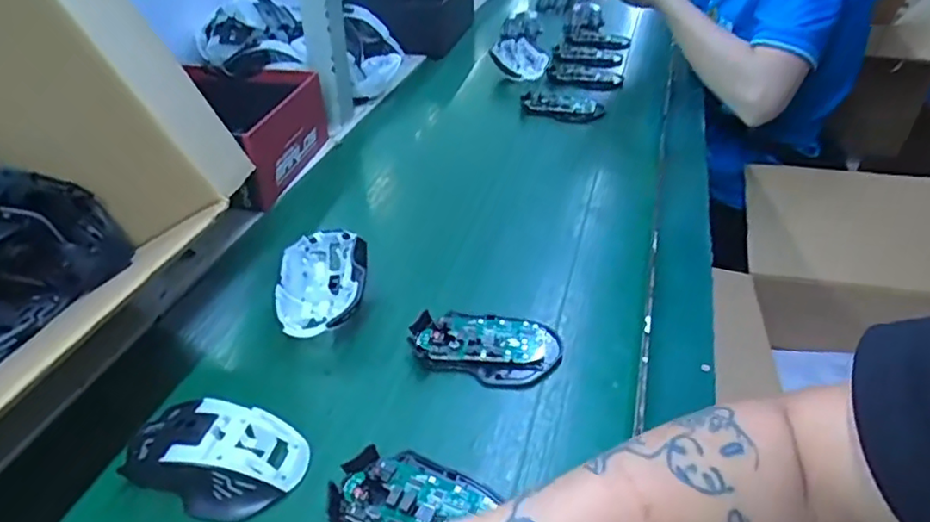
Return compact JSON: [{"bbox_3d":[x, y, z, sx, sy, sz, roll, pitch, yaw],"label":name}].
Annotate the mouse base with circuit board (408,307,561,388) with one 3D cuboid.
[{"bbox_3d":[0.015,0.064,0.487,0.117,0.017,0.065,9,35,8],"label":"mouse base with circuit board"}]

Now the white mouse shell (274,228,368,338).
[{"bbox_3d":[-0.120,0.022,0.524,0.075,0.050,0.111,0,35,-6],"label":"white mouse shell"}]

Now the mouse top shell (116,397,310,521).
[{"bbox_3d":[-0.160,0.122,0.394,0.109,0.033,0.065,7,34,5],"label":"mouse top shell"}]

